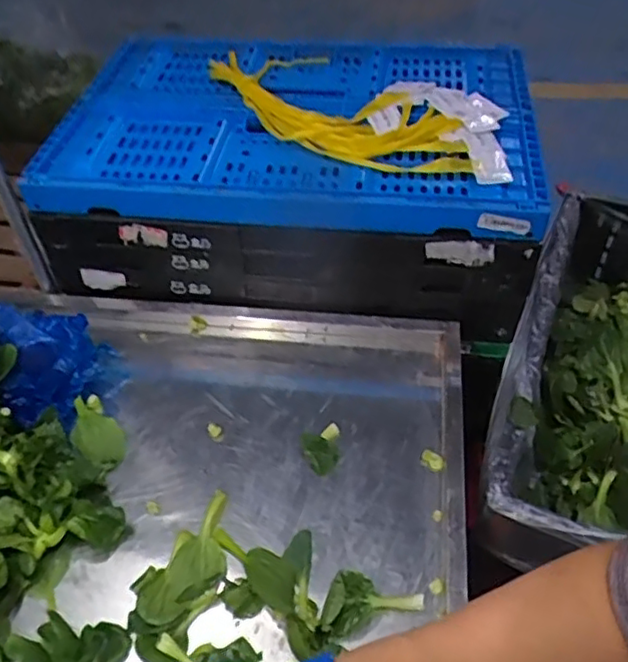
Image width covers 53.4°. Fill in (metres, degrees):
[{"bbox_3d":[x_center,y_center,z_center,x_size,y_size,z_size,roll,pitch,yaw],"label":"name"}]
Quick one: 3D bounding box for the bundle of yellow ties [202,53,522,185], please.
[{"bbox_3d":[0.042,-0.283,0.775,0.435,0.035,0.178,26,54,24],"label":"bundle of yellow ties"}]

